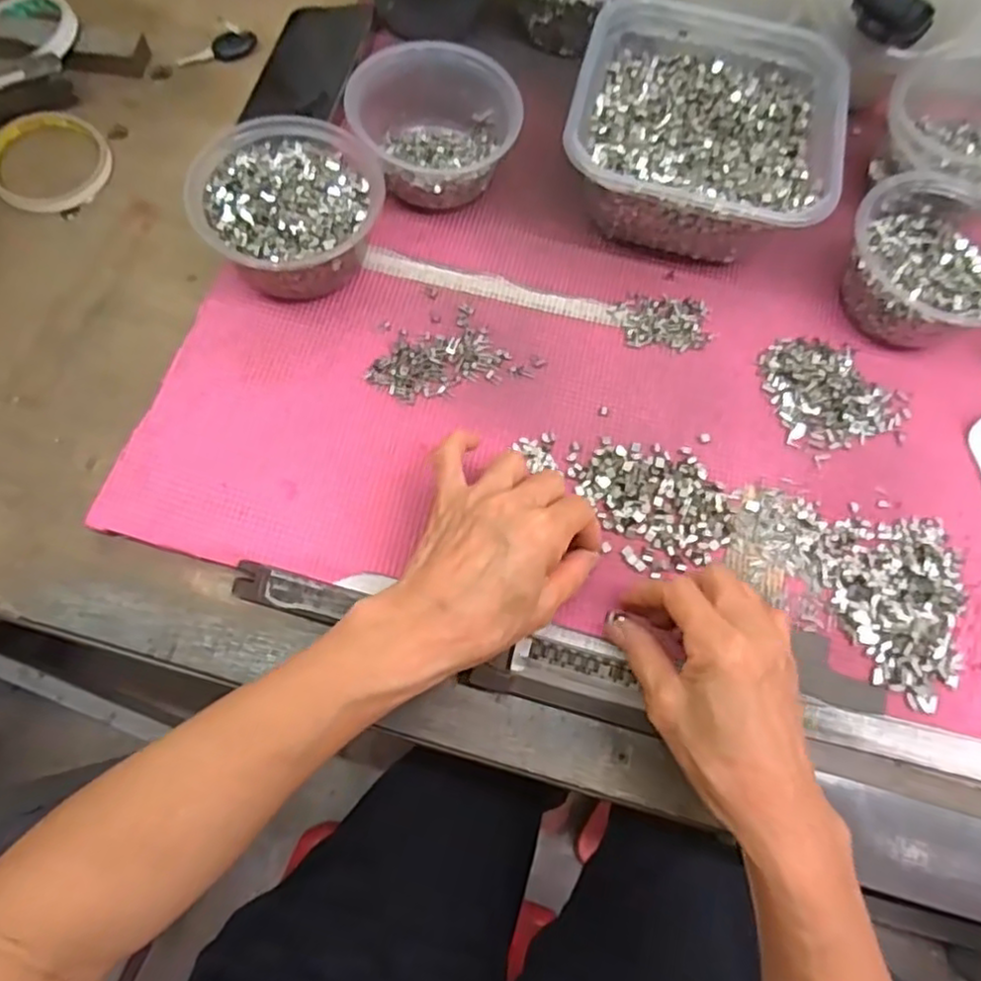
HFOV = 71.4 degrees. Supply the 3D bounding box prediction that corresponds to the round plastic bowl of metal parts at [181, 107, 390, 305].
[{"bbox_3d":[-0.127,-0.181,0.443,0.112,0.061,0.112,1,68,-4],"label":"round plastic bowl of metal parts"}]

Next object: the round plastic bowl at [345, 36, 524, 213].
[{"bbox_3d":[-0.037,-0.242,0.467,0.106,0.070,0.087,-16,71,-8],"label":"round plastic bowl"}]

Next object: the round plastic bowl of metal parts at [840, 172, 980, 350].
[{"bbox_3d":[0.291,-0.150,0.456,0.113,0.055,0.108,1,70,-2],"label":"round plastic bowl of metal parts"}]

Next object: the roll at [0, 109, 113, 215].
[{"bbox_3d":[-0.318,-0.238,0.490,0.082,0.009,0.082,-42,77,-16],"label":"roll"}]

